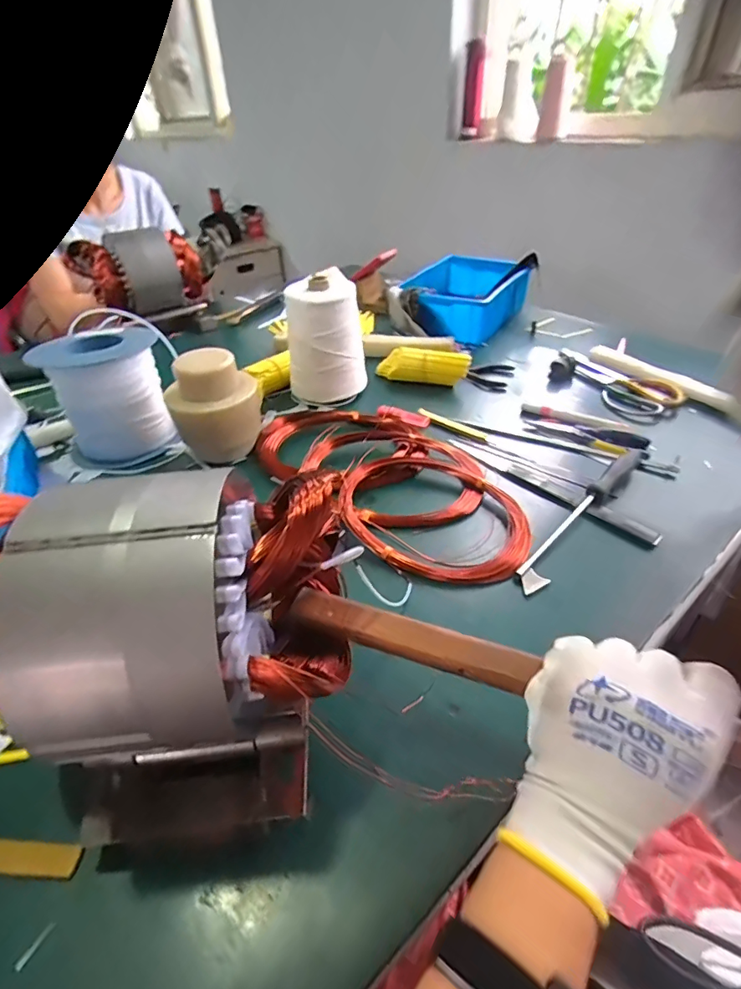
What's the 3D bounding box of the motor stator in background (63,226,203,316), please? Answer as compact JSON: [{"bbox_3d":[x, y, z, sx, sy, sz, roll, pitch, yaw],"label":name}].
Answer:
[{"bbox_3d":[-0.485,-0.463,0.992,0.153,0.132,0.205,25,47,30],"label":"motor stator in background"}]

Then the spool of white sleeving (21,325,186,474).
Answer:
[{"bbox_3d":[-0.338,-0.130,0.630,0.150,0.138,0.158,-23,43,-23],"label":"spool of white sleeving"}]

